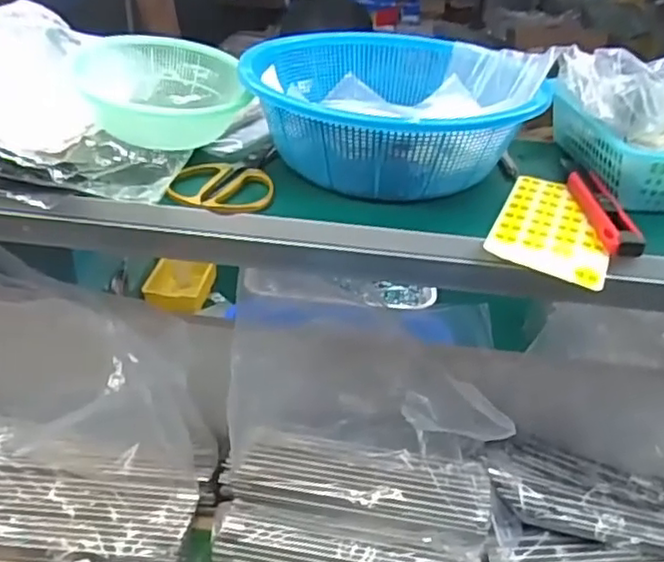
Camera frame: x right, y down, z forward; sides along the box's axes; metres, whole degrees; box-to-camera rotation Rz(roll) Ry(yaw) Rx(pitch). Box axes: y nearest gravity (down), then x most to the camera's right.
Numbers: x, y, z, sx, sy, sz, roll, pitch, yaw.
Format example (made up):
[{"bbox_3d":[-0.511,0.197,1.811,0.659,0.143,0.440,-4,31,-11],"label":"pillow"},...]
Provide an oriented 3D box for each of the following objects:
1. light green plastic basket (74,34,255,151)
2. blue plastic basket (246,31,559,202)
[{"bbox_3d":[-0.160,-0.181,0.633,0.143,0.062,0.151,-6,34,-15],"label":"light green plastic basket"},{"bbox_3d":[0.060,-0.165,0.634,0.266,0.086,0.250,15,34,17],"label":"blue plastic basket"}]

